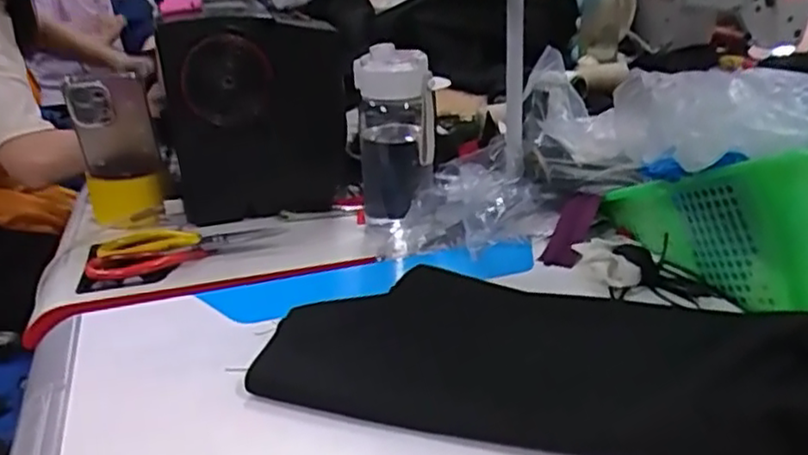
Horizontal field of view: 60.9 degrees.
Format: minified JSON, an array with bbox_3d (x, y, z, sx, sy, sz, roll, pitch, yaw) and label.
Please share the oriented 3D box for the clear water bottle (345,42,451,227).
[{"bbox_3d":[-0.010,-0.081,0.694,0.089,0.182,0.079,-4,24,-5],"label":"clear water bottle"}]

